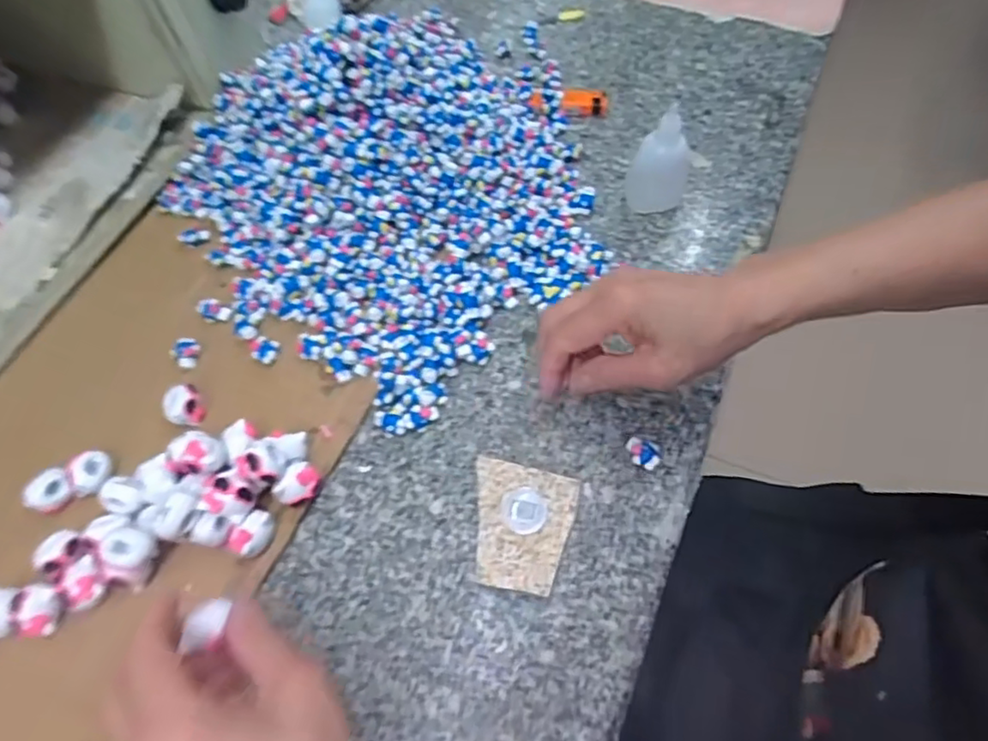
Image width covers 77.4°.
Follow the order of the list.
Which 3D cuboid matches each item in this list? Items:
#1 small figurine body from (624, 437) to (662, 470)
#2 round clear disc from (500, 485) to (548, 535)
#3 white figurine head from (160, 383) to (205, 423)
[{"bbox_3d":[0.092,0.051,0.377,0.022,0.012,0.017,16,61,11],"label":"small figurine body"},{"bbox_3d":[0.017,0.081,0.359,0.026,0.005,0.028,-1,59,2],"label":"round clear disc"},{"bbox_3d":[-0.196,0.024,0.393,0.021,0.022,0.024,39,68,22],"label":"white figurine head"}]

